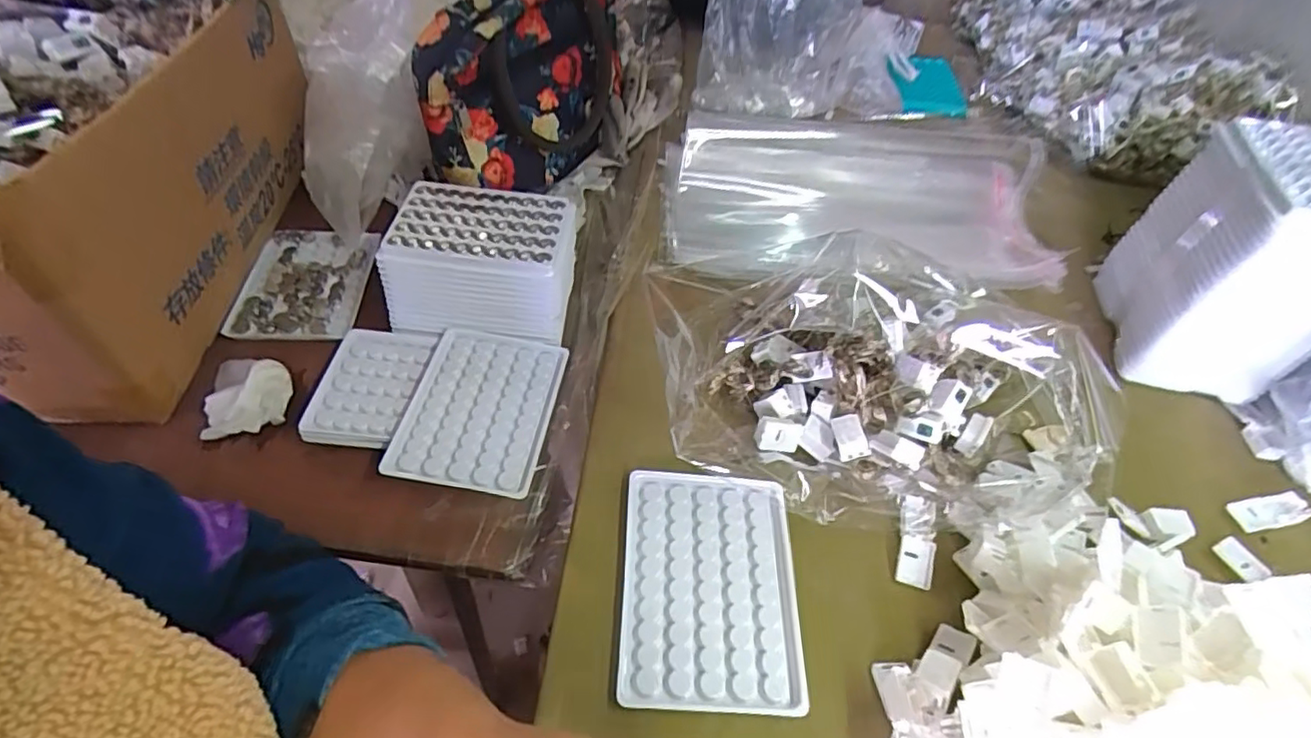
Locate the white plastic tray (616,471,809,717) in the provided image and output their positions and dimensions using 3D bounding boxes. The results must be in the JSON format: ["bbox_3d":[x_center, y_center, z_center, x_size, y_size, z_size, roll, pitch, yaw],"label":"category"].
[{"bbox_3d":[0.029,0.115,0.342,0.093,0.011,0.127,4,49,-3],"label":"white plastic tray"}]

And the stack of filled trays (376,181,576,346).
[{"bbox_3d":[-0.130,-0.081,0.482,0.133,0.068,0.097,6,50,-2],"label":"stack of filled trays"}]

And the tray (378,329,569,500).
[{"bbox_3d":[-0.121,0.027,0.435,0.096,0.006,0.126,10,50,-1],"label":"tray"}]

